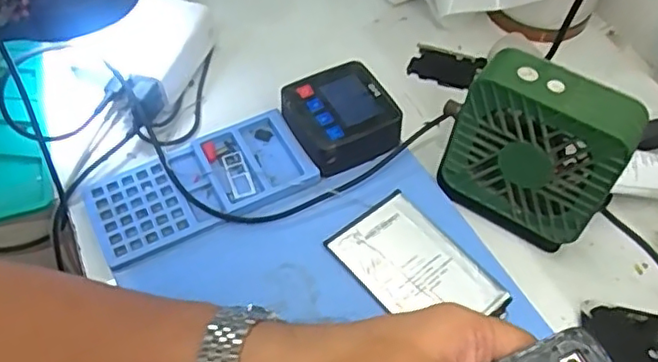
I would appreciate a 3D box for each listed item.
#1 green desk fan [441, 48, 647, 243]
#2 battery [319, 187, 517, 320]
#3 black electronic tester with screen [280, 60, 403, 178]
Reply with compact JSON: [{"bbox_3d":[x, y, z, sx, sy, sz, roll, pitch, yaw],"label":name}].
[{"bbox_3d":[0.127,-0.015,0.384,0.095,0.114,0.043,28,58,19],"label":"green desk fan"},{"bbox_3d":[0.056,0.055,0.385,0.067,0.004,0.101,-33,60,-23],"label":"battery"},{"bbox_3d":[0.008,-0.043,0.444,0.073,0.033,0.075,-22,57,-16],"label":"black electronic tester with screen"}]

